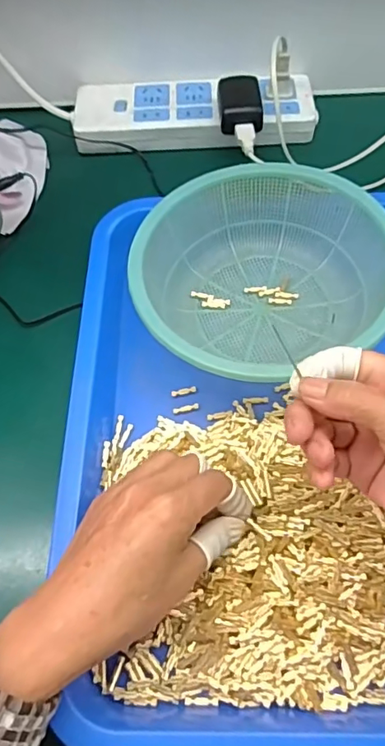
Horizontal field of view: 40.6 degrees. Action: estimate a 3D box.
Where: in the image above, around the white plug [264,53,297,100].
[{"bbox_3d":[0.085,-0.278,0.488,0.028,0.041,0.021,8,61,7],"label":"white plug"}]

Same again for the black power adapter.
[{"bbox_3d":[0.044,-0.245,0.480,0.038,0.024,0.063,-3,60,0],"label":"black power adapter"}]

